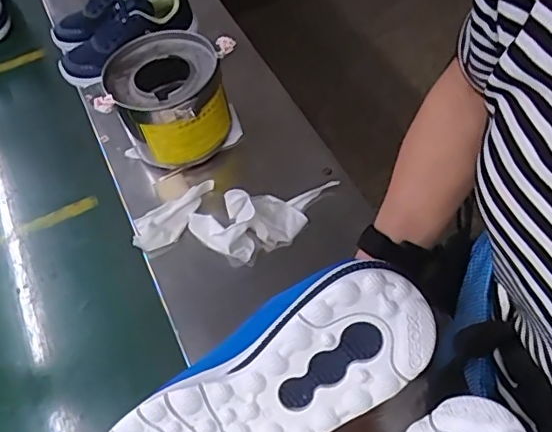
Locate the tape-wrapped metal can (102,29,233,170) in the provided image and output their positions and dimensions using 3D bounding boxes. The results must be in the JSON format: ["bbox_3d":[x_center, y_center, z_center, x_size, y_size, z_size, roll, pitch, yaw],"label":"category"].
[{"bbox_3d":[-0.135,-0.142,0.716,0.130,0.123,0.141,-2,58,4],"label":"tape-wrapped metal can"}]

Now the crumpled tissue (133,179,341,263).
[{"bbox_3d":[-0.051,-0.001,0.664,0.226,0.028,0.101,-1,58,4],"label":"crumpled tissue"}]

